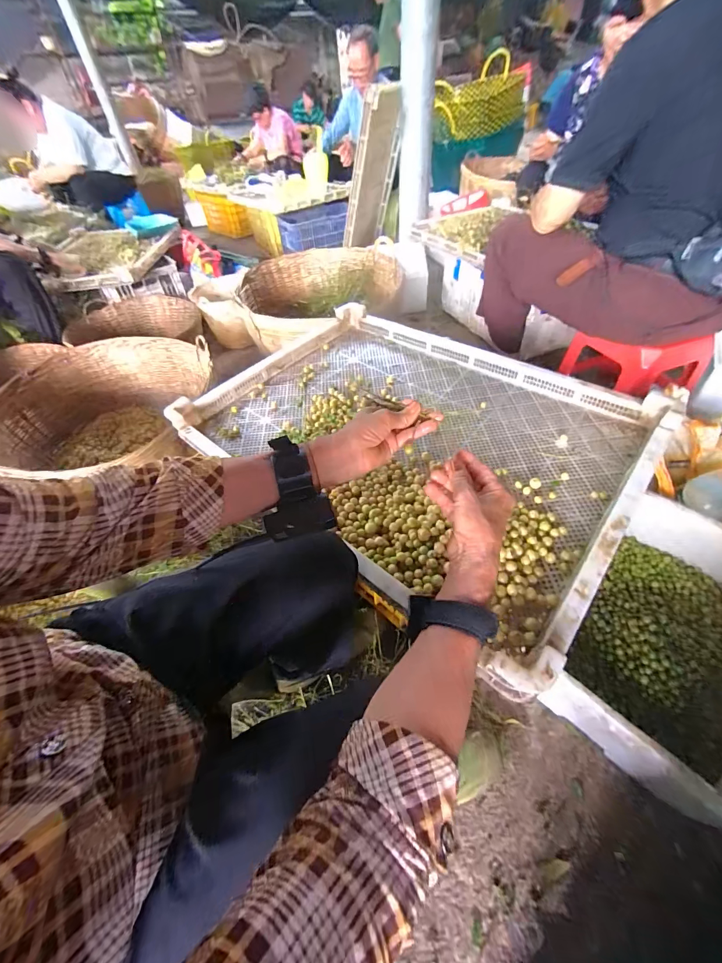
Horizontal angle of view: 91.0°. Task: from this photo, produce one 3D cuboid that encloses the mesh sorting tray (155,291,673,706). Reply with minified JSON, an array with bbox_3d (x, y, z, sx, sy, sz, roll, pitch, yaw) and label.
[{"bbox_3d":[0.086,-0.121,0.722,0.818,0.062,0.603,33,59,29],"label":"mesh sorting tray"}]

